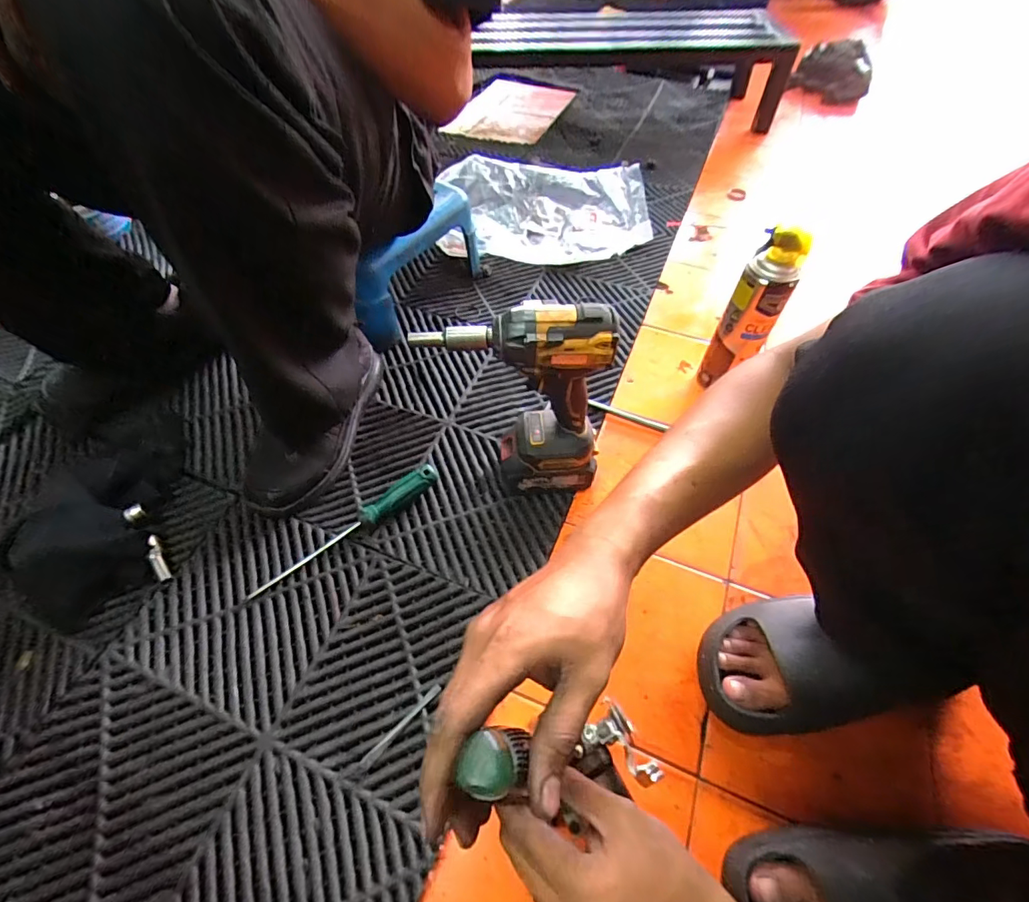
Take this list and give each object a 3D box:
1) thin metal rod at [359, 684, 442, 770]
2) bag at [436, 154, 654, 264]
[{"bbox_3d":[-0.108,0.263,0.448,0.094,0.005,0.009,-38,64,-24],"label":"thin metal rod"},{"bbox_3d":[0.055,-0.470,0.917,0.425,0.076,0.252,4,55,2],"label":"bag"}]

